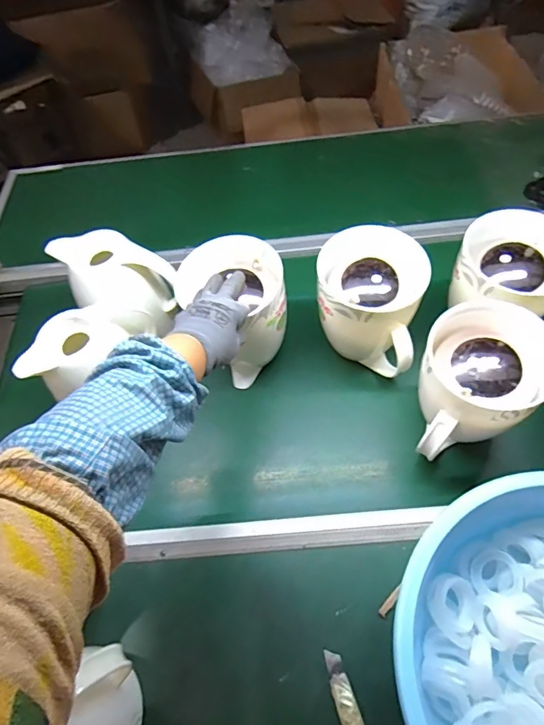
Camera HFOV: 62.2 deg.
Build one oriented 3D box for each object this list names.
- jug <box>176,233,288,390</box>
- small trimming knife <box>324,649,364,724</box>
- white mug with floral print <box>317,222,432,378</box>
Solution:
[{"bbox_3d":[-0.052,-0.071,0.699,0.145,0.202,0.137,-3,59,3],"label":"jug"},{"bbox_3d":[0.083,0.387,0.524,0.023,0.015,0.091,-17,59,-6],"label":"small trimming knife"},{"bbox_3d":[0.145,-0.082,0.688,0.154,0.188,0.137,14,61,12],"label":"white mug with floral print"}]

